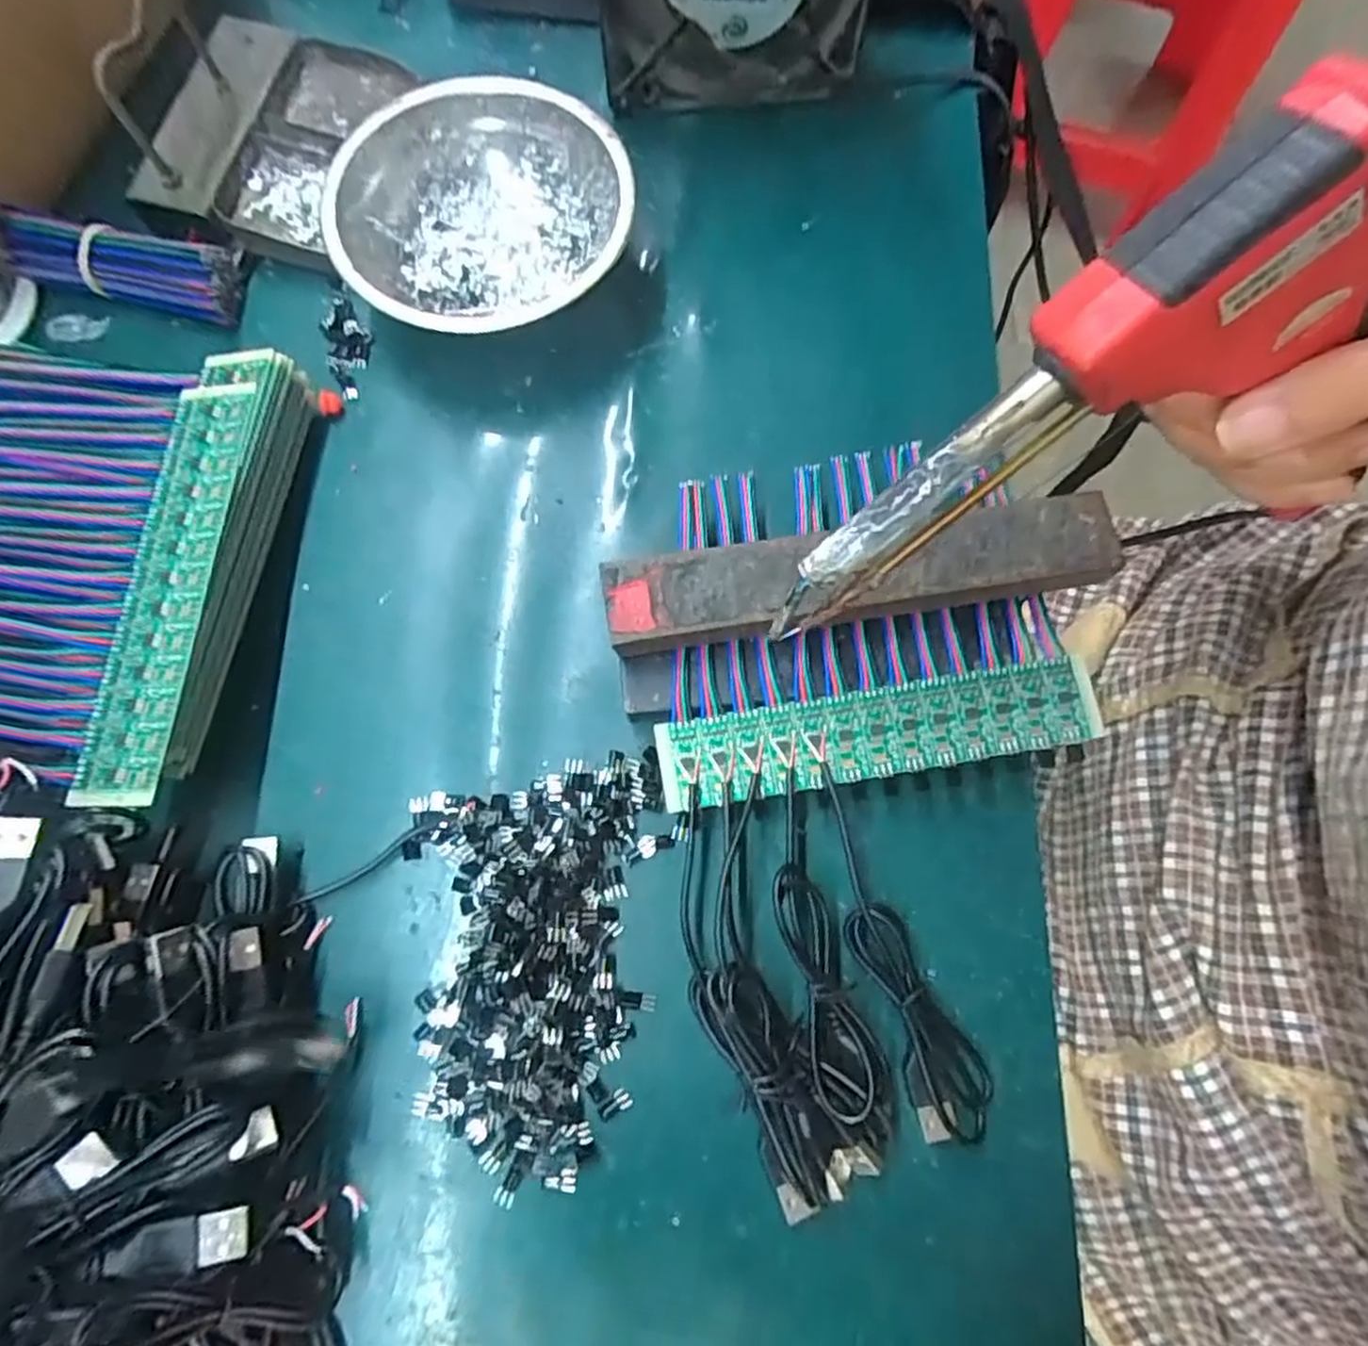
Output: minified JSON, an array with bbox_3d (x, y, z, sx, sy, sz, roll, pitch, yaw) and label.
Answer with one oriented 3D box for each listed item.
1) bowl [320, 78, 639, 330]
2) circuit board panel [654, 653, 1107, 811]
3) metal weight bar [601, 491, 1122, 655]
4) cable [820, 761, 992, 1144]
[{"bbox_3d":[-0.087,-0.195,0.332,0.126,0.039,0.118,-25,78,-8],"label":"bowl"},{"bbox_3d":[0.073,0.022,0.283,0.163,0.004,0.031,-9,79,-1],"label":"circuit board panel"},{"bbox_3d":[0.065,-0.035,0.285,0.186,0.025,0.036,-8,76,-4],"label":"metal weight bar"},{"bbox_3d":[0.073,0.099,0.271,0.027,0.013,0.128,-21,77,-7],"label":"cable"}]

